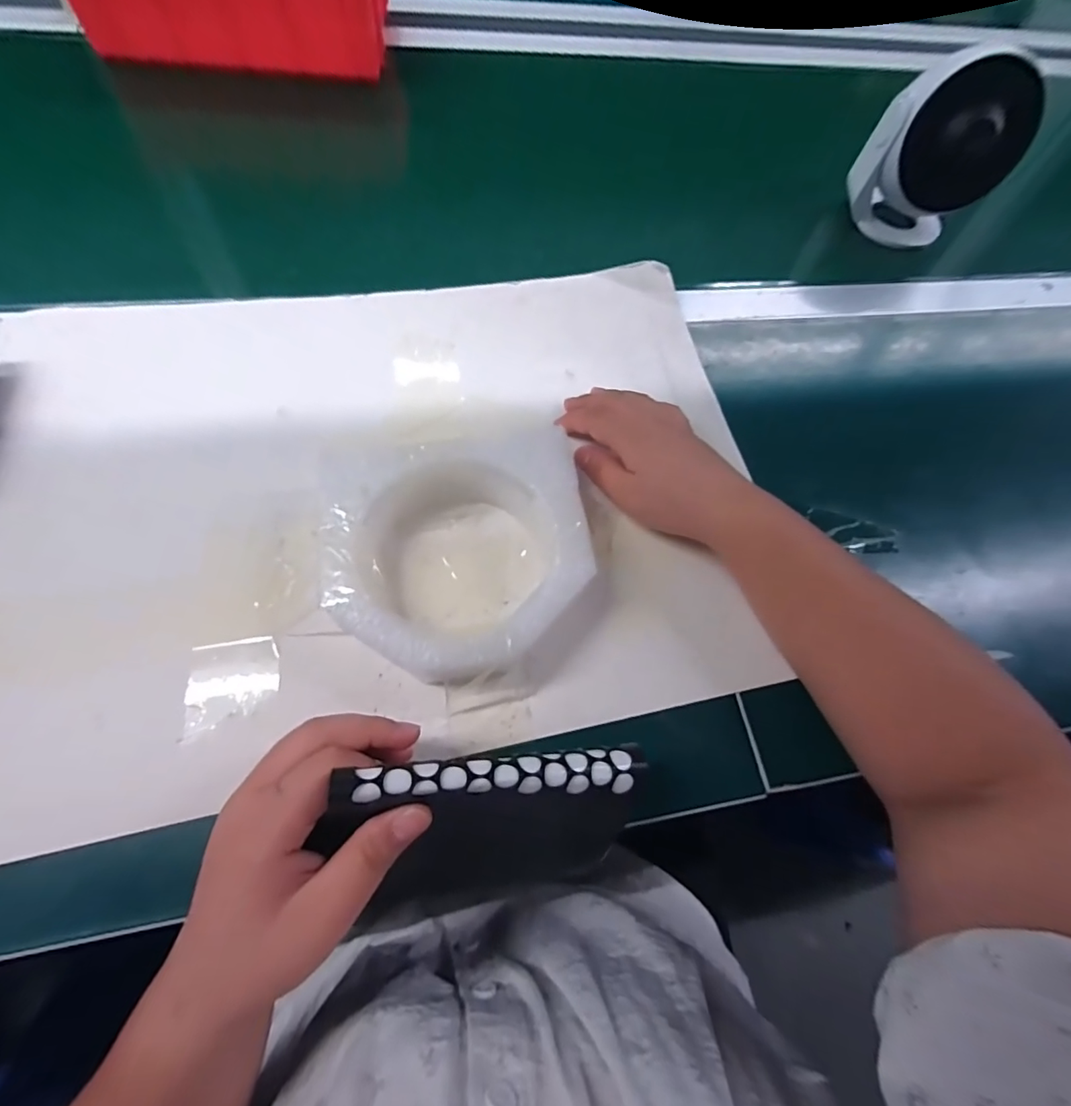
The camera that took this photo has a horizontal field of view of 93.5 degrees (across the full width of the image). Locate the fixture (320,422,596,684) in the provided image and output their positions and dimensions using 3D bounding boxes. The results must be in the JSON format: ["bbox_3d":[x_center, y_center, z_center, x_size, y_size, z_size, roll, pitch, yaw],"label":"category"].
[{"bbox_3d":[-0.043,-0.004,0.290,0.142,0.040,0.150,-7,63,-8],"label":"fixture"}]

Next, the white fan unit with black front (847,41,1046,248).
[{"bbox_3d":[0.365,-0.357,0.455,0.112,0.136,0.063,15,65,1],"label":"white fan unit with black front"}]

